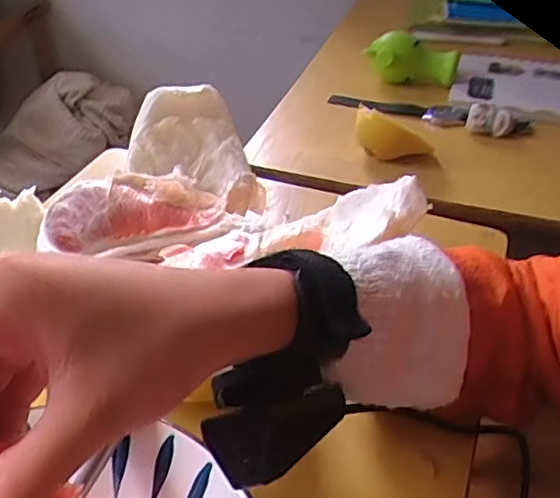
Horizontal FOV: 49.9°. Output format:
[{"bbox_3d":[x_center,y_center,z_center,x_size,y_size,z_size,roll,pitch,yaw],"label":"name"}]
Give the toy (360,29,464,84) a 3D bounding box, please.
[{"bbox_3d":[0.156,-0.225,0.703,0.106,0.053,0.051,4,40,3],"label":"toy"}]

